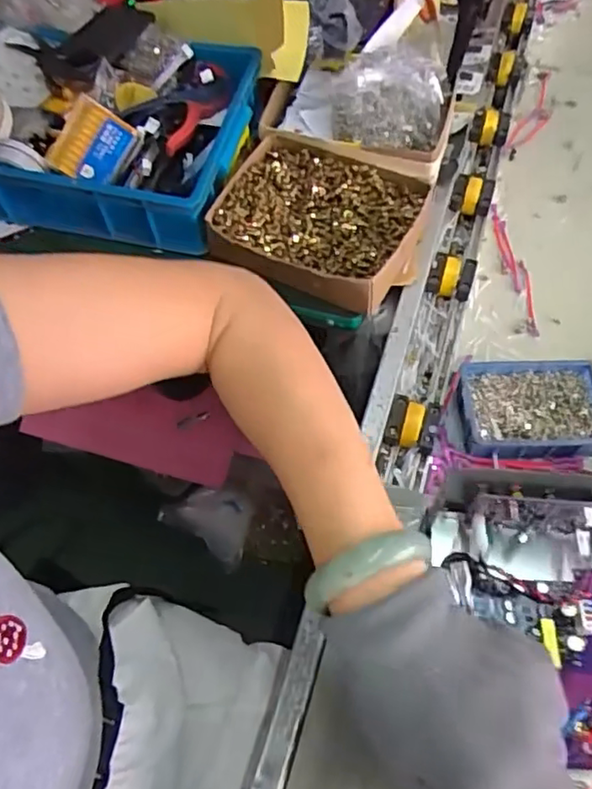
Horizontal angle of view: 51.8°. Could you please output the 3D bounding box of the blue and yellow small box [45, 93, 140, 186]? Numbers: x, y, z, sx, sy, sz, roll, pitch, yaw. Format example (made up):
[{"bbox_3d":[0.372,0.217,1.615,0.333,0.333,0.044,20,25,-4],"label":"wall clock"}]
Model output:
[{"bbox_3d":[-0.236,-0.285,0.692,0.093,0.023,0.085,38,103,10],"label":"blue and yellow small box"}]

